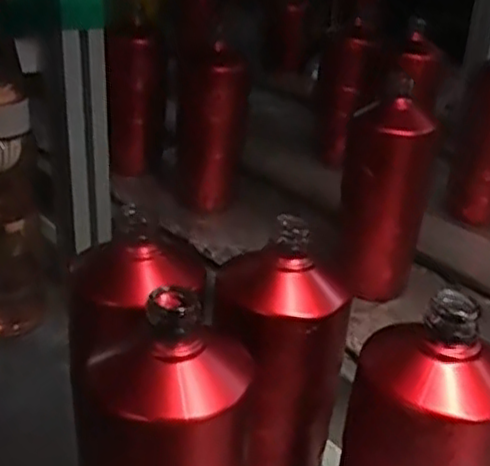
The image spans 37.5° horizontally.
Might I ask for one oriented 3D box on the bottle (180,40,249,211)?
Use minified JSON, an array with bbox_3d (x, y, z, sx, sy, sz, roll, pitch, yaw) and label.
[{"bbox_3d":[-0.043,-0.131,0.916,0.068,0.202,0.069,10,9,15],"label":"bottle"}]

